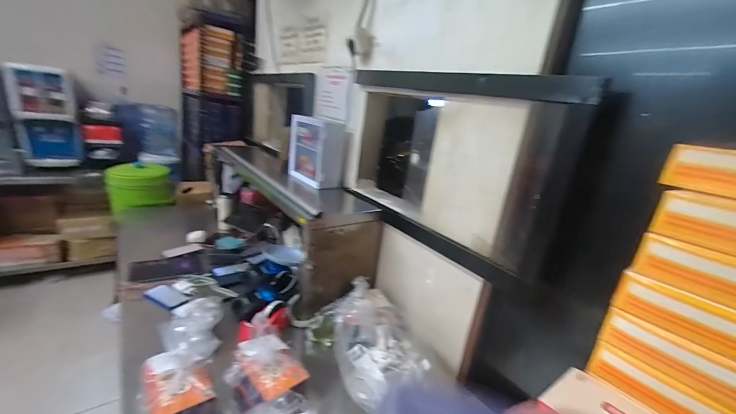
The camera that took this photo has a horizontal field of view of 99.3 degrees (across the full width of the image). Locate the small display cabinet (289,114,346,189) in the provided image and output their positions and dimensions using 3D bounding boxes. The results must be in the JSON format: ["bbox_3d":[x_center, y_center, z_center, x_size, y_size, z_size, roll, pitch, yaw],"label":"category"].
[{"bbox_3d":[-0.233,-0.249,1.388,0.119,0.264,0.306,-5,21,-35],"label":"small display cabinet"}]

